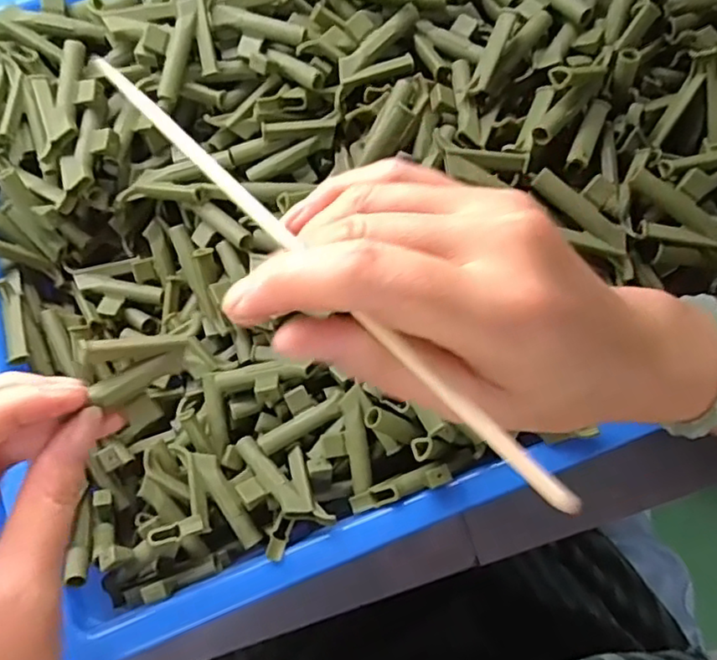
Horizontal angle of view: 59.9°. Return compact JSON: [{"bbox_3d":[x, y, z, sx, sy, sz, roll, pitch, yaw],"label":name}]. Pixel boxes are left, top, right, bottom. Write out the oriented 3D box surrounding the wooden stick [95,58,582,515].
[{"bbox_3d":[-0.013,-0.020,0.185,0.007,0.004,0.198,-44,78,-8],"label":"wooden stick"}]

